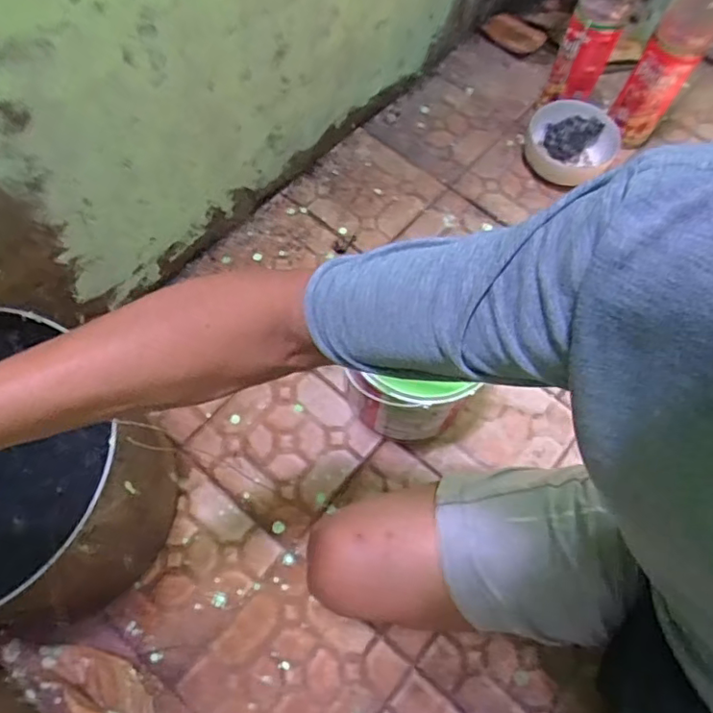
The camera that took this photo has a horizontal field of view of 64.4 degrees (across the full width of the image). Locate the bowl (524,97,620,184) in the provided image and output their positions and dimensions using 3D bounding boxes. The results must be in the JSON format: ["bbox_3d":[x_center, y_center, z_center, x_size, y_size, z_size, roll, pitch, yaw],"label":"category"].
[{"bbox_3d":[0.367,-0.367,0.970,0.141,0.066,0.129,1,66,-3],"label":"bowl"}]

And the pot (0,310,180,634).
[{"bbox_3d":[-0.363,0.135,0.618,0.265,0.253,0.286,1,66,-3],"label":"pot"}]

